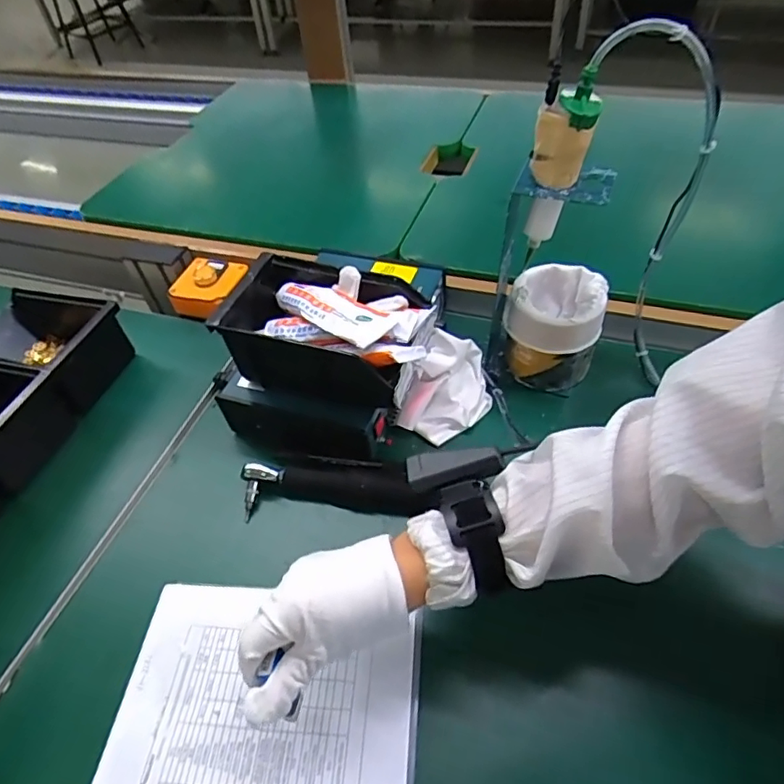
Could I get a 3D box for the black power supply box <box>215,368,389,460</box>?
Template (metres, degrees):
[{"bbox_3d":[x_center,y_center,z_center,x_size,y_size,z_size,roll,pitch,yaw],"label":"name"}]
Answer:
[{"bbox_3d":[-0.090,0.027,0.519,0.168,0.051,0.045,10,51,14],"label":"black power supply box"}]

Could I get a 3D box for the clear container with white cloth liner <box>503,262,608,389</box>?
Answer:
[{"bbox_3d":[0.159,-0.061,0.553,0.092,0.104,0.079,13,51,16],"label":"clear container with white cloth liner"}]

